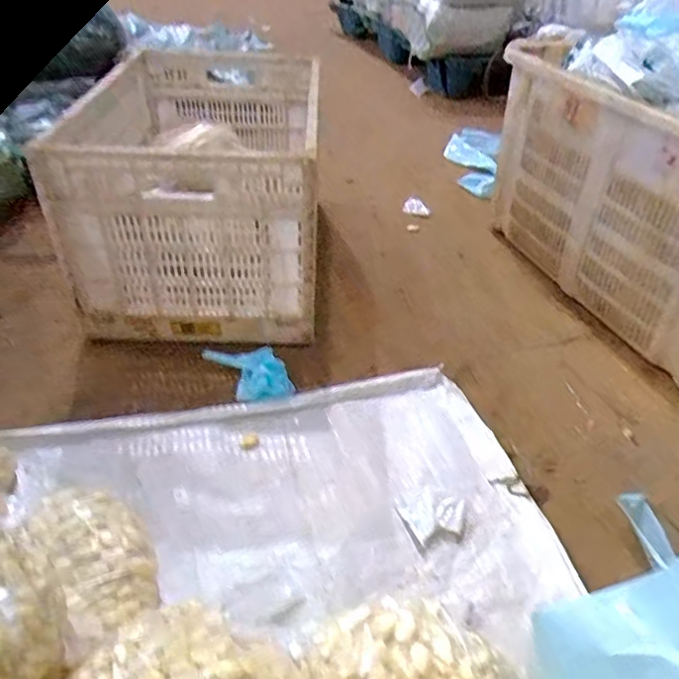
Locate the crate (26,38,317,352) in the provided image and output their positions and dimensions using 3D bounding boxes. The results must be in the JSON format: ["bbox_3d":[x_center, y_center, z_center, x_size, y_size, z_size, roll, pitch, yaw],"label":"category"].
[{"bbox_3d":[-0.219,-0.301,1.023,0.353,0.311,0.628,1,40,-2],"label":"crate"}]

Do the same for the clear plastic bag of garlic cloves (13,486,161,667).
[{"bbox_3d":[-0.245,0.224,0.580,0.102,0.061,0.176,-25,47,-31],"label":"clear plastic bag of garlic cloves"}]

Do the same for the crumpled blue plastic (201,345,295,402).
[{"bbox_3d":[-0.124,0.046,0.821,0.078,0.032,0.124,-29,50,-32],"label":"crumpled blue plastic"}]

